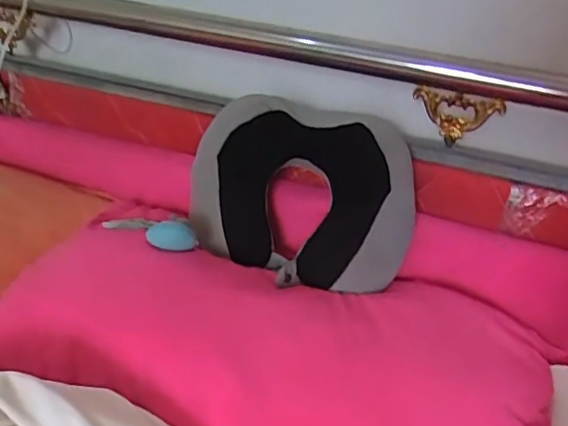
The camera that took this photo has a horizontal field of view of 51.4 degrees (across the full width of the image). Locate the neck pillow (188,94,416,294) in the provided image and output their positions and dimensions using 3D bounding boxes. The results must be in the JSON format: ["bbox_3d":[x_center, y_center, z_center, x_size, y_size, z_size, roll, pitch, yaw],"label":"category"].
[{"bbox_3d":[0.025,-0.012,0.832,0.316,0.275,0.162,17,22,5],"label":"neck pillow"}]

